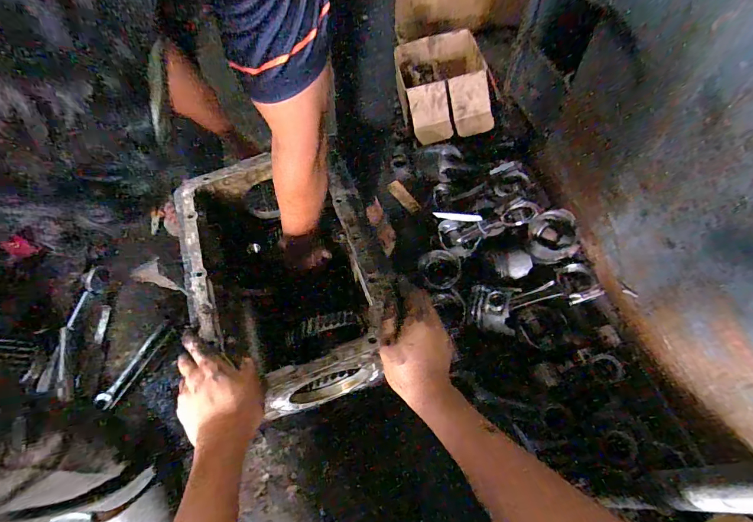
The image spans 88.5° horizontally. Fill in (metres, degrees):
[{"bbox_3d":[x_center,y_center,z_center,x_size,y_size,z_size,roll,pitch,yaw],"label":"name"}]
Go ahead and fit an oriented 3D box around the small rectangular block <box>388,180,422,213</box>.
[{"bbox_3d":[0.072,-0.168,1.009,0.036,0.012,0.115,-30,65,-19],"label":"small rectangular block"}]

